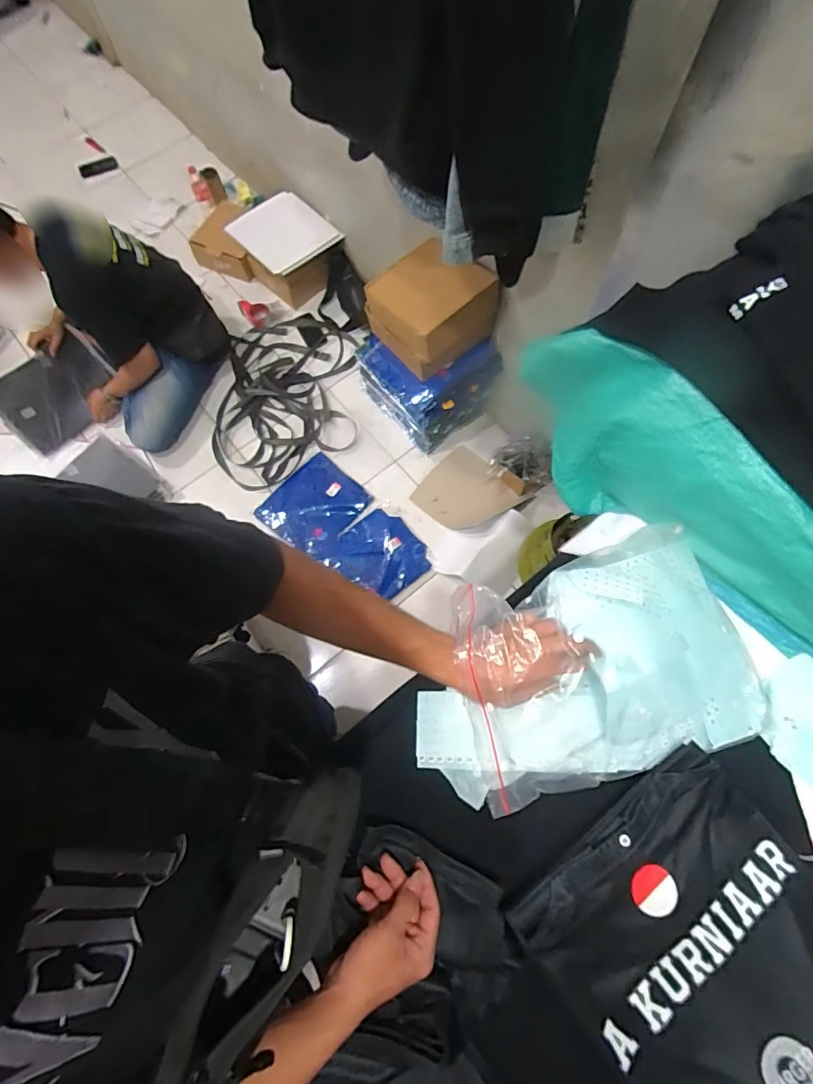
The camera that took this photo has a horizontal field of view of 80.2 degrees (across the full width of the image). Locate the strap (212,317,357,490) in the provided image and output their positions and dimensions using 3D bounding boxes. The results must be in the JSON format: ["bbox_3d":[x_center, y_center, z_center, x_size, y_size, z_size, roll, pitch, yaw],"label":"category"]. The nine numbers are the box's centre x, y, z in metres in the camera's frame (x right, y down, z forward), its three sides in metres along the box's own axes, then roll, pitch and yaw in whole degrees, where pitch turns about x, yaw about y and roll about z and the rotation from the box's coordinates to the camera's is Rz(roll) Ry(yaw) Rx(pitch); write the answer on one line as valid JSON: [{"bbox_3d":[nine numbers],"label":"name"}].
[{"bbox_3d":[-0.422,-0.514,1.694,0.479,0.066,0.681,-1,71,2],"label":"strap"}]

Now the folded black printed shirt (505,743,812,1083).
[{"bbox_3d":[0.326,0.441,0.489,0.284,0.026,0.347,-36,73,-10],"label":"folded black printed shirt"}]

